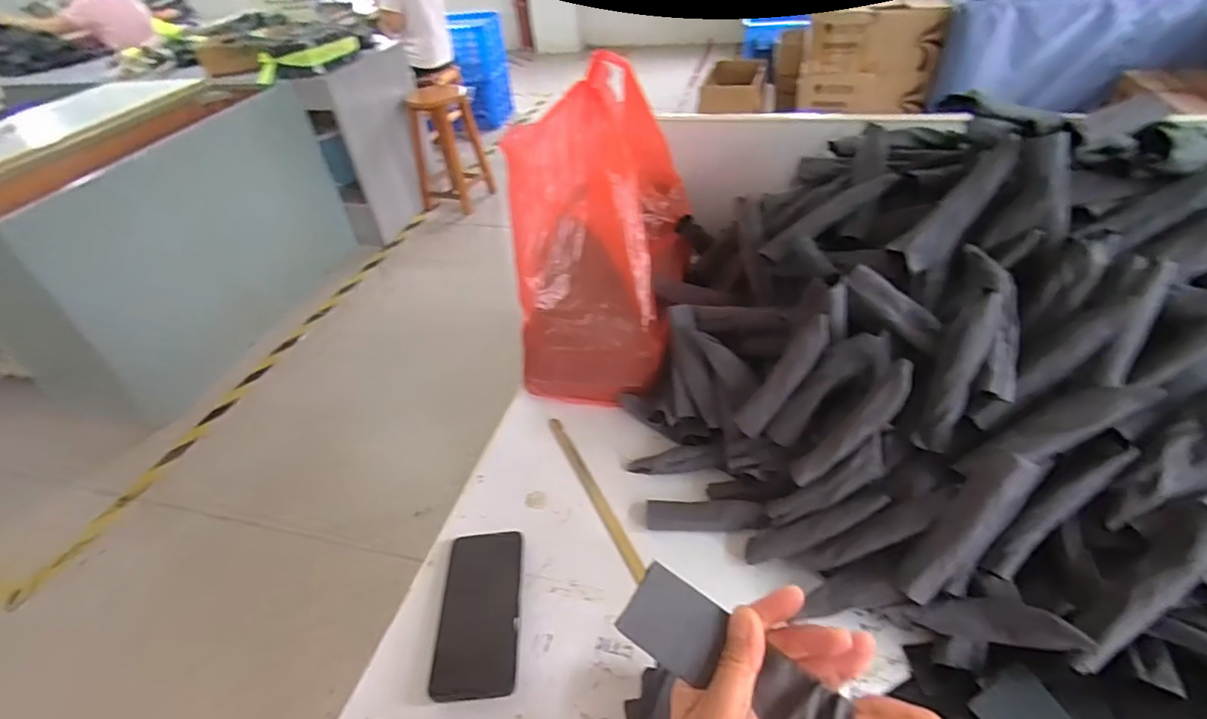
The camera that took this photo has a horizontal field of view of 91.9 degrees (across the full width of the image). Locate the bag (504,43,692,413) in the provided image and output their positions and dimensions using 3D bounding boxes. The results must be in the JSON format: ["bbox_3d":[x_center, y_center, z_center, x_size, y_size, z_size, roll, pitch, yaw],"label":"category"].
[{"bbox_3d":[0.009,-0.176,0.782,0.188,0.328,0.310,6,42,14],"label":"bag"}]

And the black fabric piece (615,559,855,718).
[{"bbox_3d":[0.075,0.171,0.327,0.134,0.018,0.042,30,50,11],"label":"black fabric piece"}]

